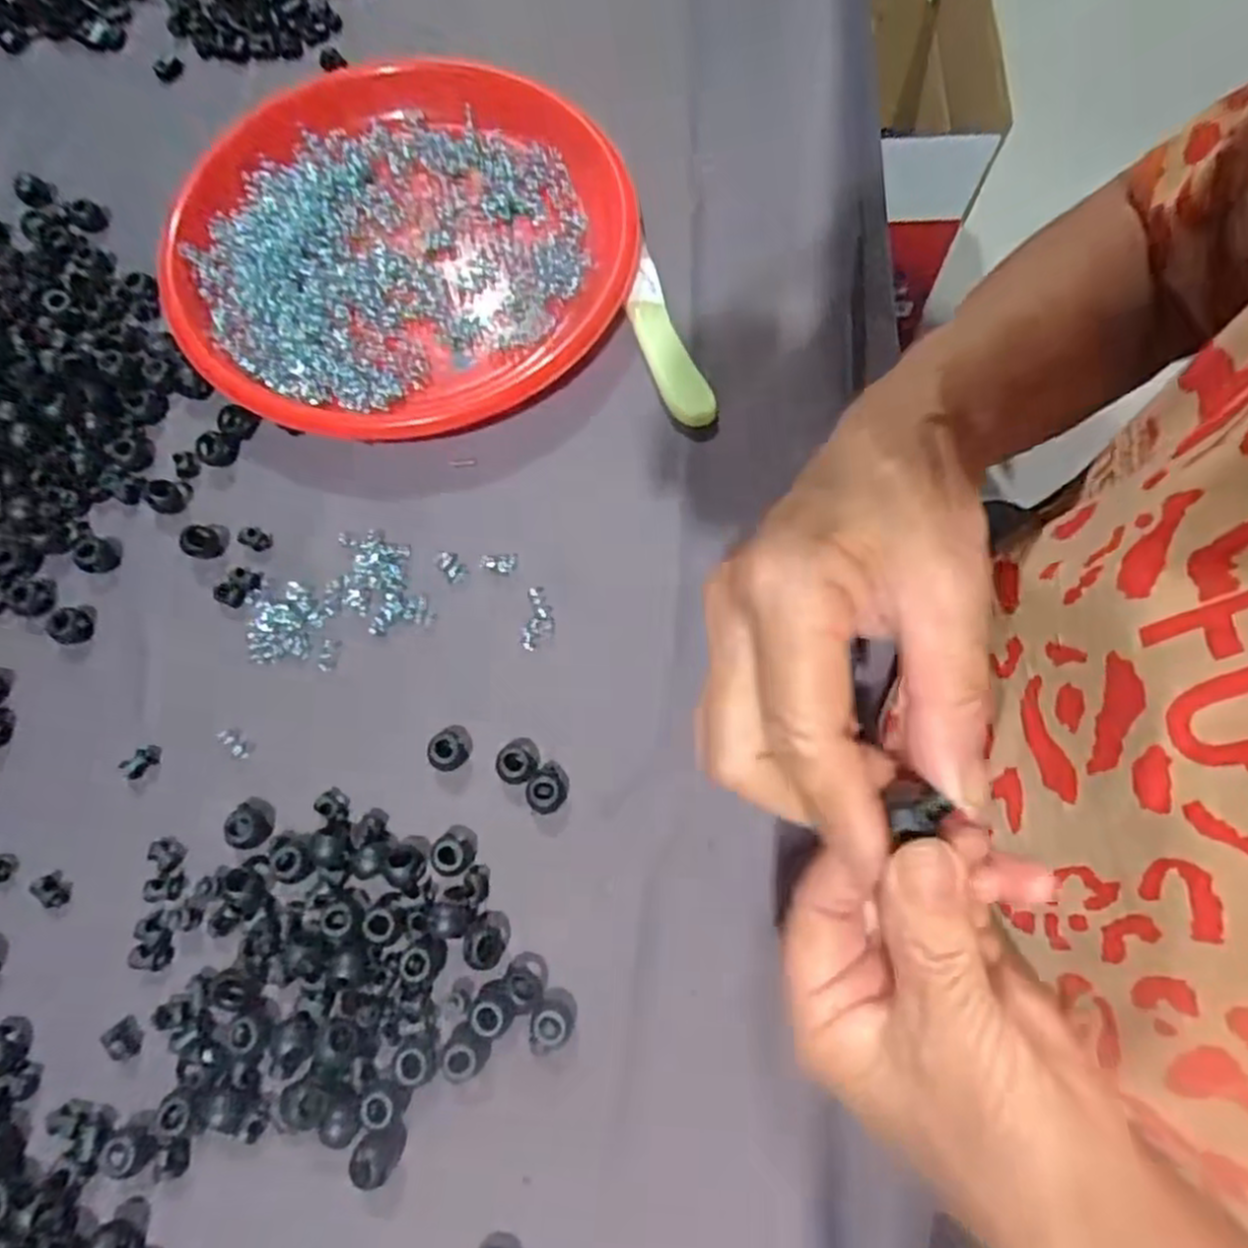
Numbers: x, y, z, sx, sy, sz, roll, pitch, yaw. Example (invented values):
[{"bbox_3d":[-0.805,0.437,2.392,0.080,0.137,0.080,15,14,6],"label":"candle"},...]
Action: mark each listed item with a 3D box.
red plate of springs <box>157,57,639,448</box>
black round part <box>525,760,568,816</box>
[{"bbox_3d":[-0.111,-0.194,0.394,0.221,0.022,0.212,0,71,0],"label":"red plate of springs"},{"bbox_3d":[-0.030,0.066,0.313,0.016,0.012,0.019,27,73,9],"label":"black round part"}]

